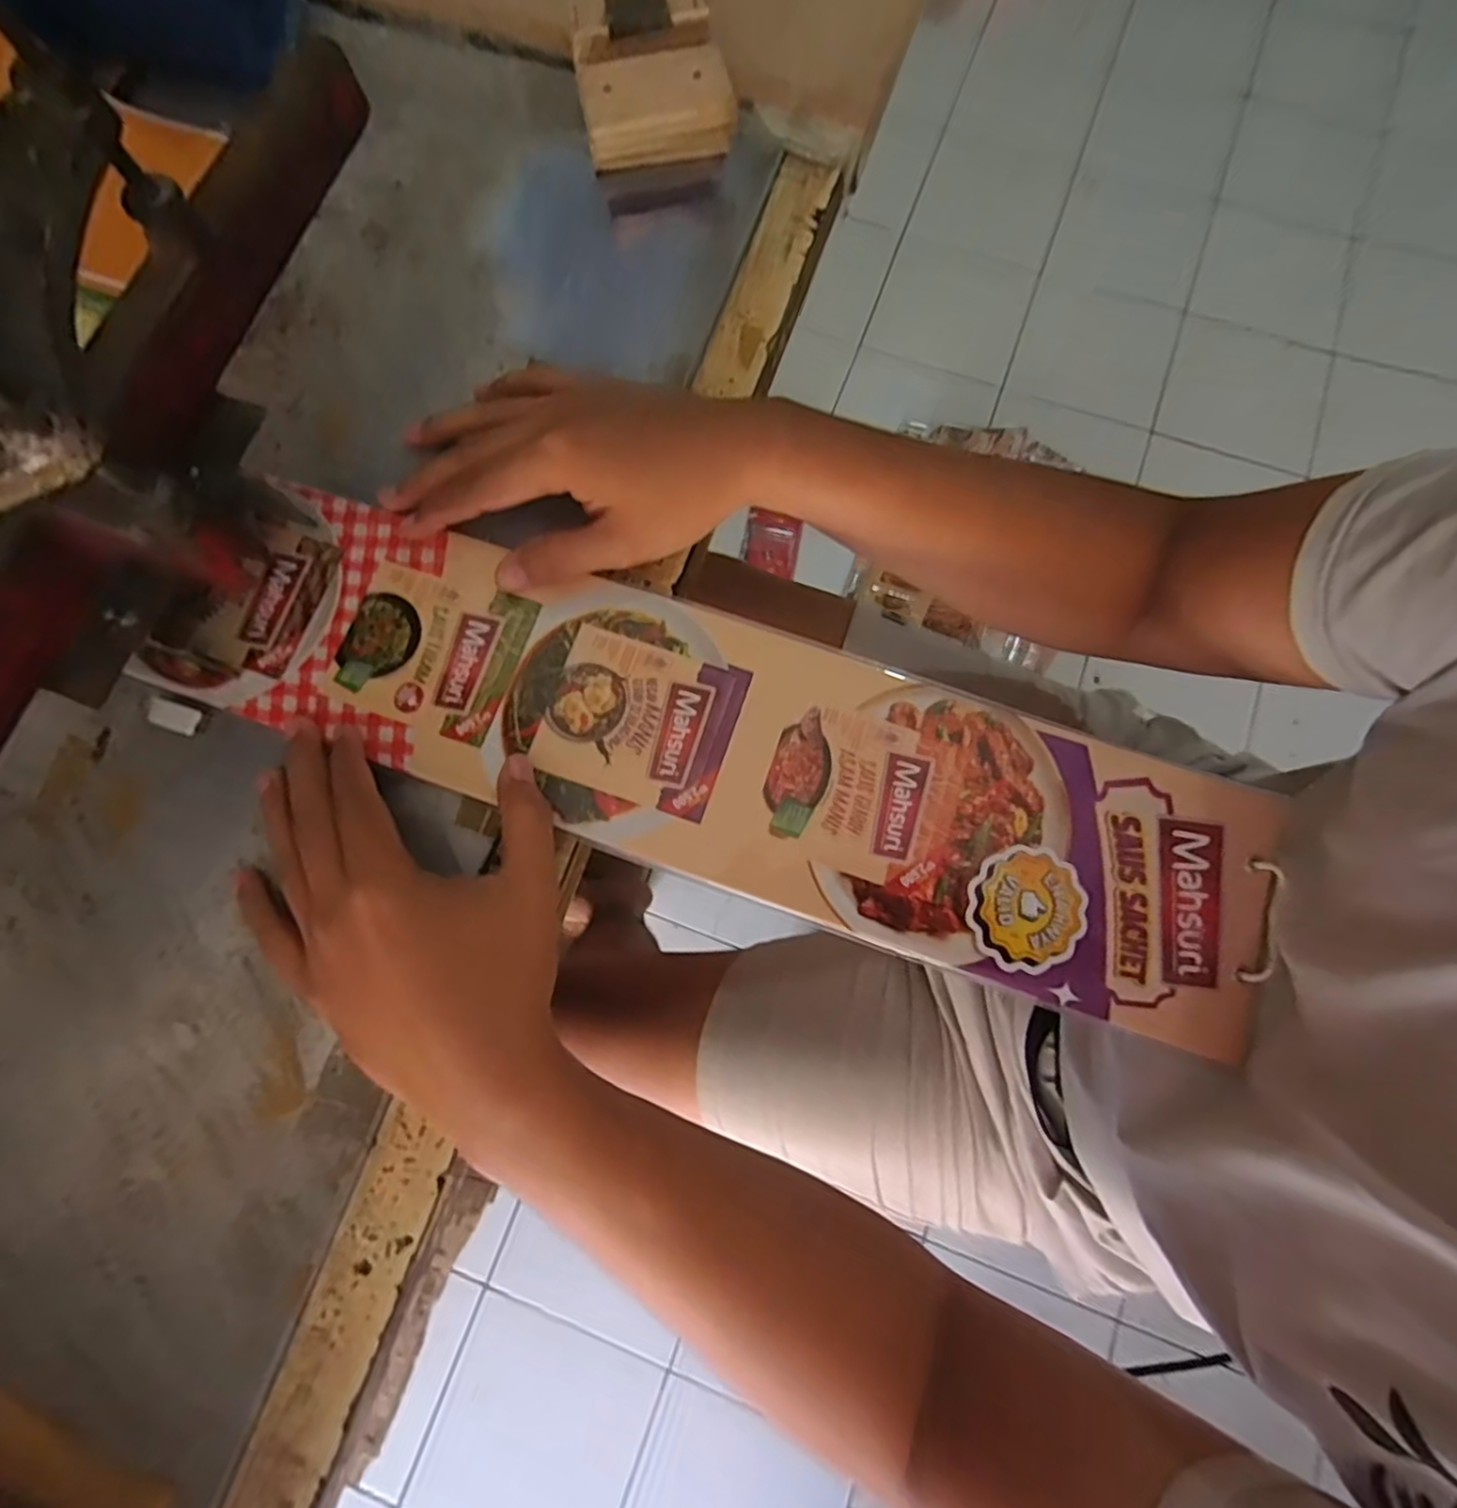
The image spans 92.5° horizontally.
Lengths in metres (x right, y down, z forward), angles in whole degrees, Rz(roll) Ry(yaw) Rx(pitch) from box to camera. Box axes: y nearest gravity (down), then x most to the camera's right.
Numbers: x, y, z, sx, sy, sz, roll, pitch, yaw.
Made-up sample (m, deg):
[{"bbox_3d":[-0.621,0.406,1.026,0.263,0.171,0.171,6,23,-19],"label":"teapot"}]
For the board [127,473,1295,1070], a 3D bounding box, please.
[{"bbox_3d":[-0.014,-0.008,0.334,0.529,0.007,0.120,19,78,4],"label":"board"}]

